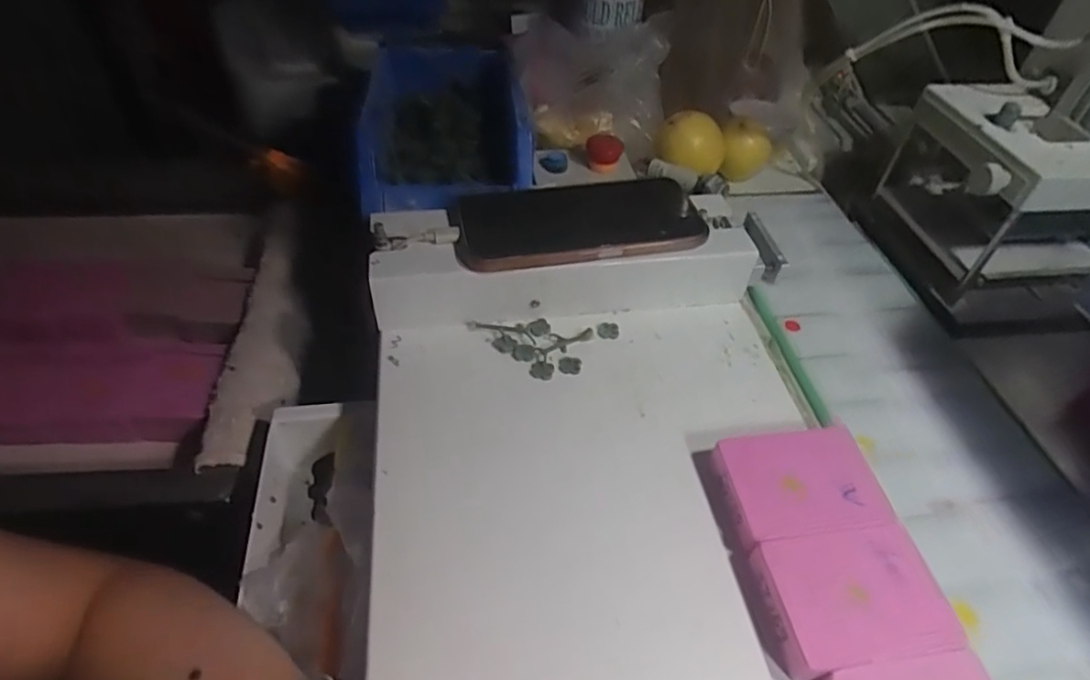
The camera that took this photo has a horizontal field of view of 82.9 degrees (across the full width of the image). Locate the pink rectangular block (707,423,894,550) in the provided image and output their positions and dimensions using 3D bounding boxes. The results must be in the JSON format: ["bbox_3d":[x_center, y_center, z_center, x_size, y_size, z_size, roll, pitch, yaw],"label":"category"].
[{"bbox_3d":[0.133,0.076,0.324,0.074,0.017,0.058,-5,47,-8],"label":"pink rectangular block"}]

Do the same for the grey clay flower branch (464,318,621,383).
[{"bbox_3d":[0.003,0.004,0.405,0.096,0.006,0.050,-4,49,-8],"label":"grey clay flower branch"}]

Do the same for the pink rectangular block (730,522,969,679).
[{"bbox_3d":[0.140,0.118,0.286,0.082,0.017,0.059,-6,47,-9],"label":"pink rectangular block"}]

